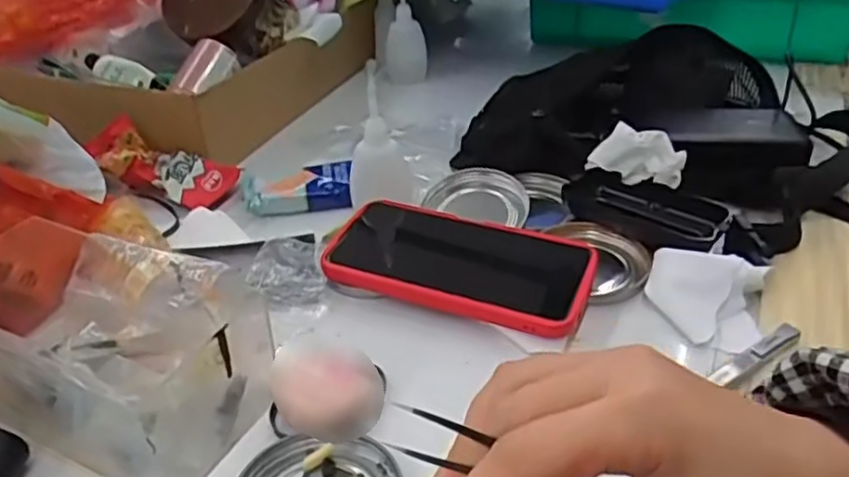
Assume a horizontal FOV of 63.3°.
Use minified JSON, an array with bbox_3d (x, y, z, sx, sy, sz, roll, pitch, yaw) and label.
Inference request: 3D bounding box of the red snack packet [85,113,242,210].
[{"bbox_3d":[-0.216,-0.062,0.558,0.120,0.031,0.048,21,39,4],"label":"red snack packet"}]

